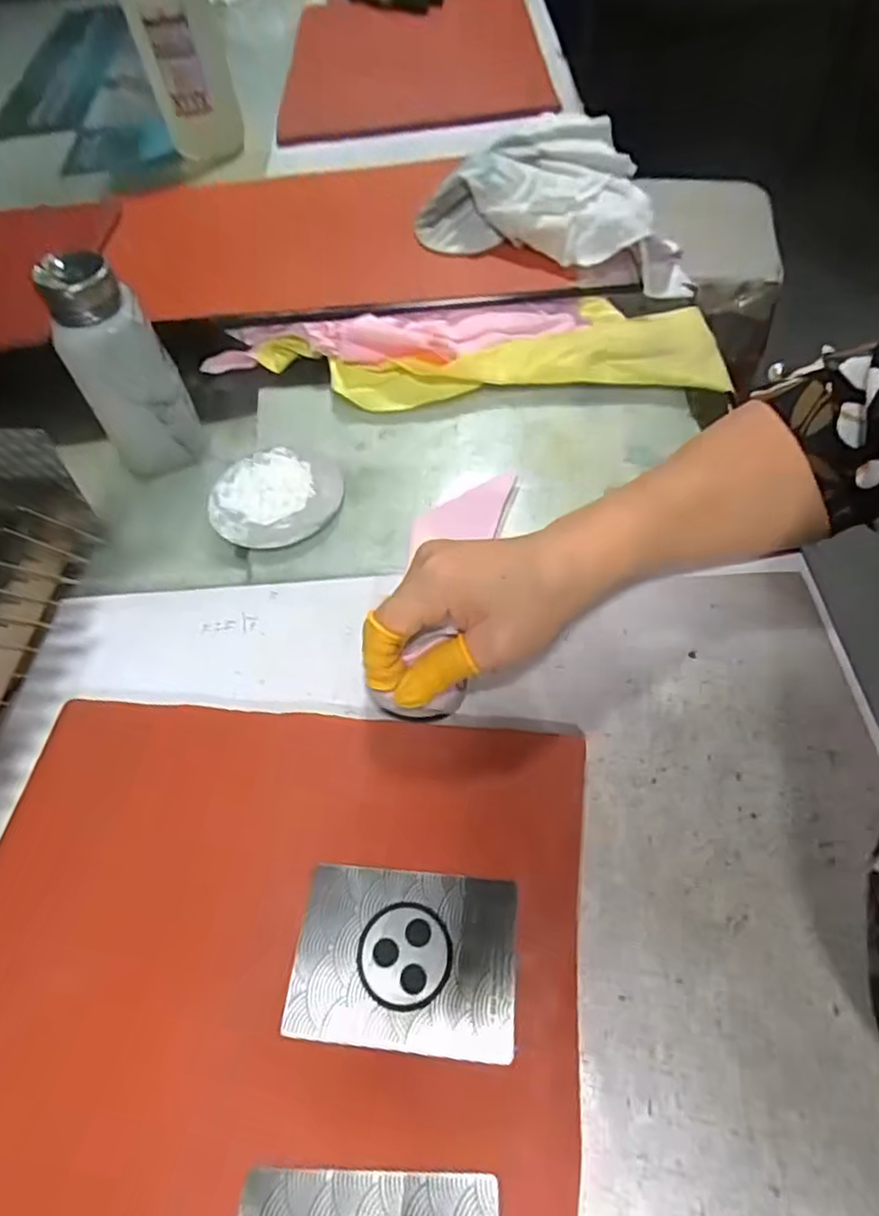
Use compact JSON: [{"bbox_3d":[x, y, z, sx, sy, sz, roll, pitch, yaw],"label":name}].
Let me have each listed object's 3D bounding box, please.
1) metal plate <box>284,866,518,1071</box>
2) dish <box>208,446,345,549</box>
[{"bbox_3d":[-0.014,0.137,0.255,0.086,0.004,0.062,3,57,7],"label":"metal plate"},{"bbox_3d":[-0.105,-0.073,0.412,0.081,0.004,0.080,-2,56,3],"label":"dish"}]

